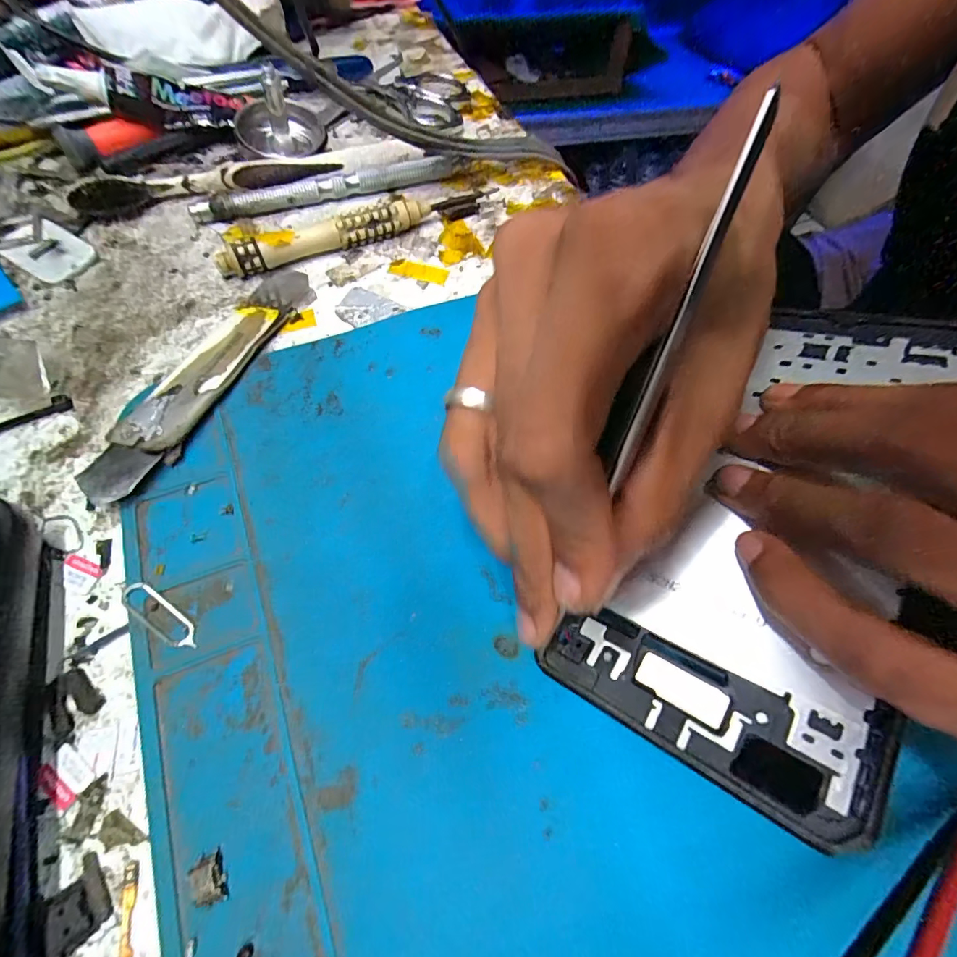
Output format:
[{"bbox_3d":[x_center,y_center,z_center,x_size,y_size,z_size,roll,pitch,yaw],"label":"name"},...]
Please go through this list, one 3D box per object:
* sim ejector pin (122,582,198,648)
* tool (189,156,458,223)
[{"bbox_3d":[-0.088,0.039,0.125,0.026,0.004,0.008,34,60,9],"label":"sim ejector pin"},{"bbox_3d":[-0.070,-0.138,0.212,0.121,0.008,0.007,-17,65,-12],"label":"tool"}]

